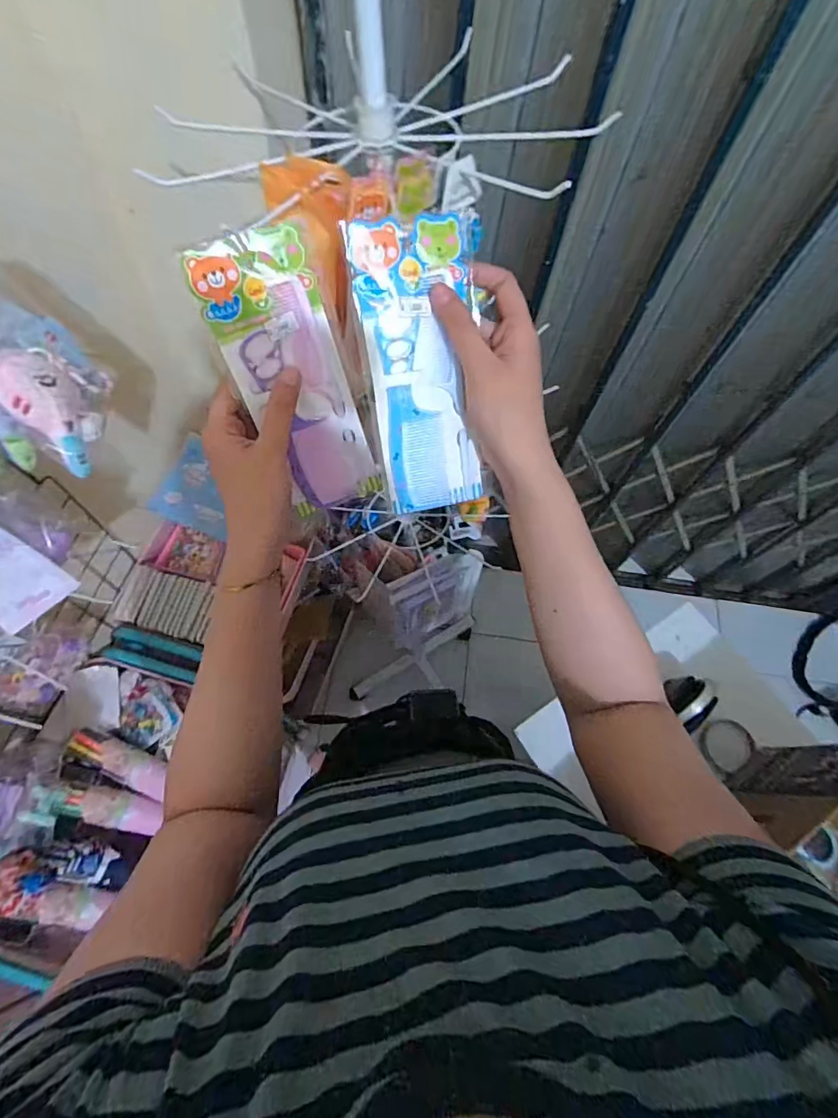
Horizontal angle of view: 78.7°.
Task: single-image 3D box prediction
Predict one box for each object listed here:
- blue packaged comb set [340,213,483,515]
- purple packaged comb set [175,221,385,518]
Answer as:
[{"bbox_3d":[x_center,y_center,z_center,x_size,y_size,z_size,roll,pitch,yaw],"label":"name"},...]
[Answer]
[{"bbox_3d":[0.006,-0.128,0.358,0.080,0.189,0.008,-12,24,-8],"label":"blue packaged comb set"},{"bbox_3d":[-0.084,-0.121,0.365,0.075,0.191,0.017,-31,38,-16],"label":"purple packaged comb set"}]

